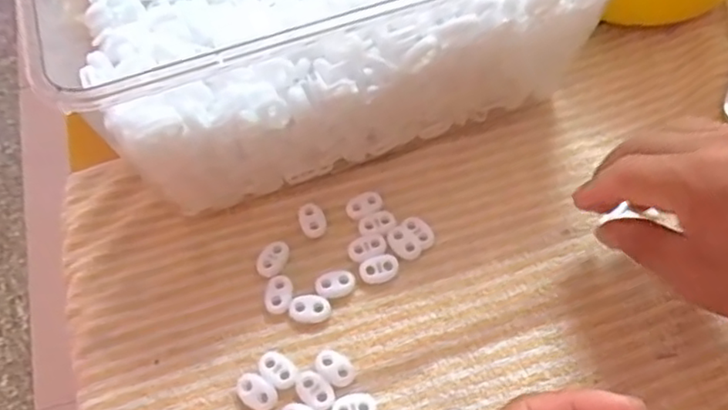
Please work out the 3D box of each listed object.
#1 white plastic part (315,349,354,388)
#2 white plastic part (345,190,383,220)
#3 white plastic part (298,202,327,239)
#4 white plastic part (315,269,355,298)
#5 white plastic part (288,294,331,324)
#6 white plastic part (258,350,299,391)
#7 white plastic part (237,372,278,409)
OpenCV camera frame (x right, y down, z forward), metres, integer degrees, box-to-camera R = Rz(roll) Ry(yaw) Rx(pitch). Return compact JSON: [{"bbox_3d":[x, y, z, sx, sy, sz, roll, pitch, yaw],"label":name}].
[{"bbox_3d":[-0.015,0.084,0.320,0.022,0.004,0.015,40,67,22],"label":"white plastic part"},{"bbox_3d":[0.000,0.000,0.369,0.022,0.004,0.015,-23,61,-12],"label":"white plastic part"},{"bbox_3d":[-0.031,0.009,0.366,0.015,0.004,0.022,-13,59,-7],"label":"white plastic part"},{"bbox_3d":[-0.016,0.044,0.346,0.022,0.004,0.015,-20,60,-11],"label":"white plastic part"},{"bbox_3d":[-0.030,0.057,0.339,0.022,0.004,0.015,-4,59,-1],"label":"white plastic part"},{"bbox_3d":[-0.045,0.086,0.320,0.023,0.004,0.015,38,67,21],"label":"white plastic part"},{"bbox_3d":[-0.055,0.095,0.314,0.022,0.004,0.014,36,66,20],"label":"white plastic part"}]

